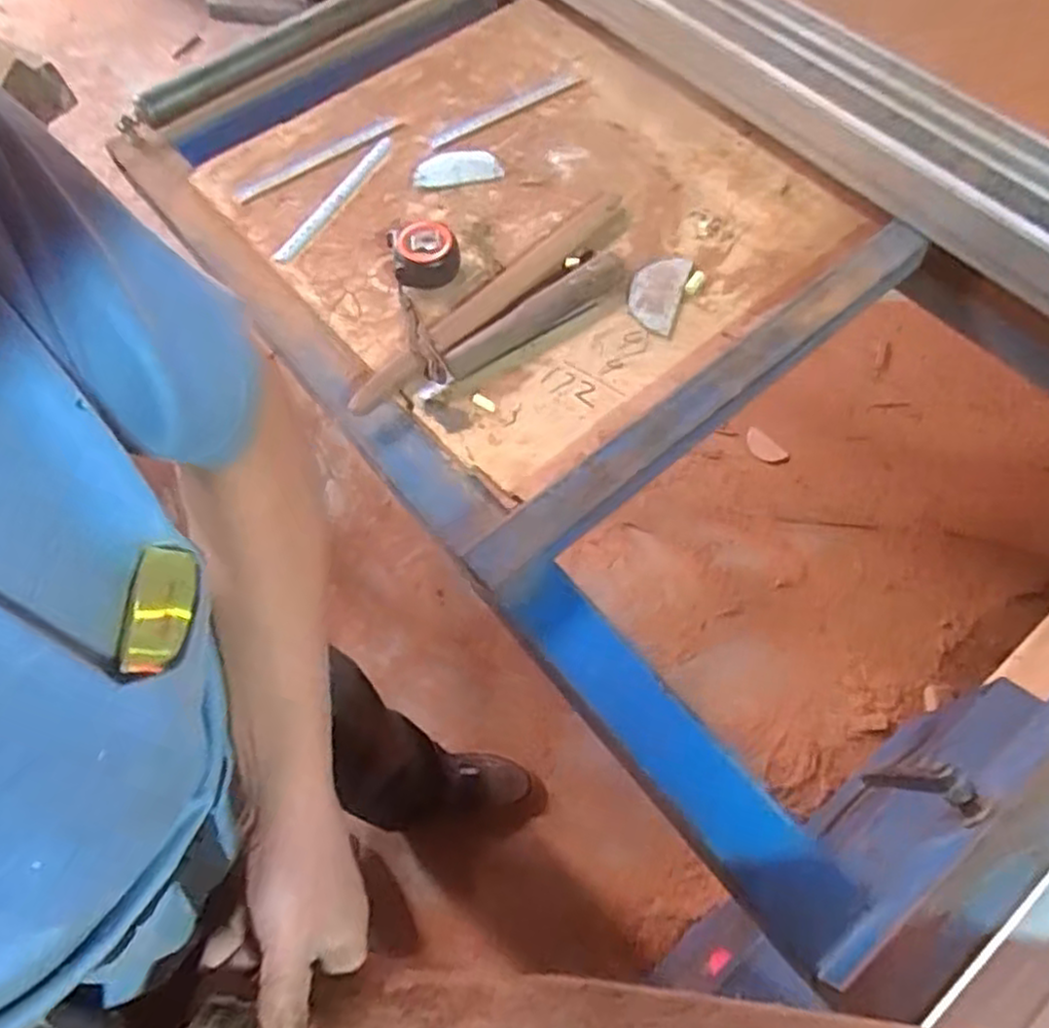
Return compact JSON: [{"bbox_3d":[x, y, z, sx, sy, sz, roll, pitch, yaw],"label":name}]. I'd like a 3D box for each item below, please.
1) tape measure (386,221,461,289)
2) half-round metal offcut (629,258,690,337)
[{"bbox_3d":[-0.096,-0.251,0.696,0.063,0.036,0.066,-12,60,-4],"label":"tape measure"},{"bbox_3d":[0.123,-0.208,0.681,0.047,0.006,0.080,18,77,9],"label":"half-round metal offcut"}]

